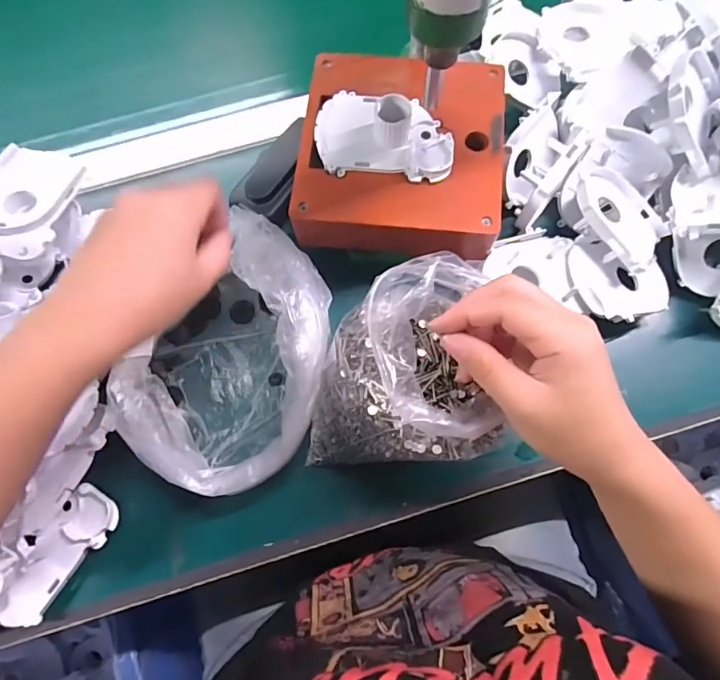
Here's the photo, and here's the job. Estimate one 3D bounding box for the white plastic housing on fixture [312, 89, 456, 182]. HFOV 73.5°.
[{"bbox_3d":[0.019,-0.154,0.351,0.100,0.024,0.065,9,73,4],"label":"white plastic housing on fixture"}]

